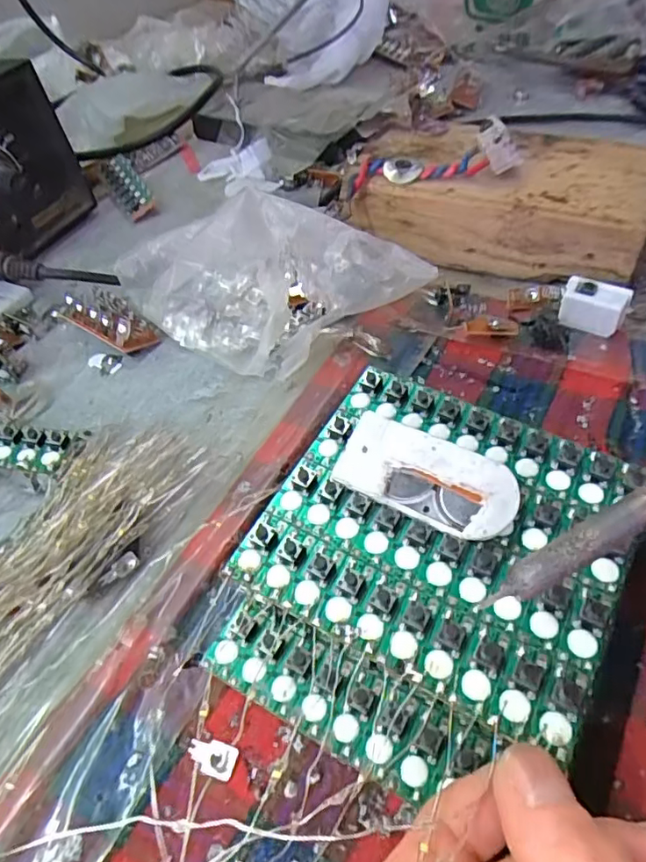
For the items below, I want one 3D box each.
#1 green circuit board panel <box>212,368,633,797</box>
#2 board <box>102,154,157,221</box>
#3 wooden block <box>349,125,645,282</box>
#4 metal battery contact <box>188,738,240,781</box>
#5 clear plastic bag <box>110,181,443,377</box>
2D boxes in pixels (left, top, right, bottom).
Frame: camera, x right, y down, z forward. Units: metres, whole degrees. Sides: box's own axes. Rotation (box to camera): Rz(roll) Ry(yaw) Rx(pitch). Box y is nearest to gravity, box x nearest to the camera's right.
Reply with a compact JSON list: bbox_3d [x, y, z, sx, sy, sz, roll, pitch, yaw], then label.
[{"bbox_3d":[0.029,0.034,0.158,0.093,0.016,0.105,23,66,20],"label":"green circuit board panel"},{"bbox_3d":[-0.123,-0.154,0.359,0.019,0.006,0.062,-32,59,-4],"label":"board"},{"bbox_3d":[0.091,-0.121,0.299,0.139,0.039,0.084,14,52,16],"label":"wooden block"},{"bbox_3d":[-0.030,0.088,0.154,0.014,0.004,0.008,11,51,12],"label":"metal battery contact"},{"bbox_3d":[-0.032,-0.068,0.254,0.152,0.062,0.060,3,49,24],"label":"clear plastic bag"}]

